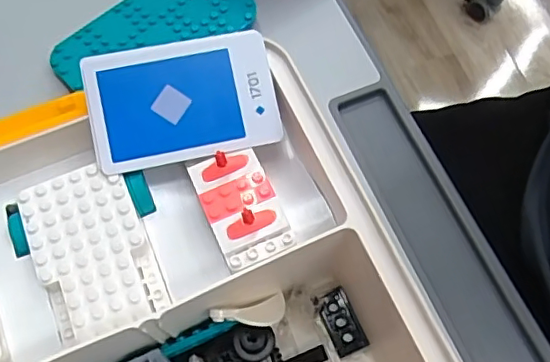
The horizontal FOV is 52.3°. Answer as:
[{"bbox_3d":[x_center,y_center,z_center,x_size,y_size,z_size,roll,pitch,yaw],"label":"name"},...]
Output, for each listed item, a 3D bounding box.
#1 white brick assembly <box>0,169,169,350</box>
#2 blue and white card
[{"bbox_3d":[-0.083,0.032,0.248,0.062,0.015,0.074,-17,66,-6],"label":"white brick assembly"},{"bbox_3d":[-0.043,-0.038,0.263,0.085,0.004,0.056,-12,84,-7],"label":"blue and white card"}]

